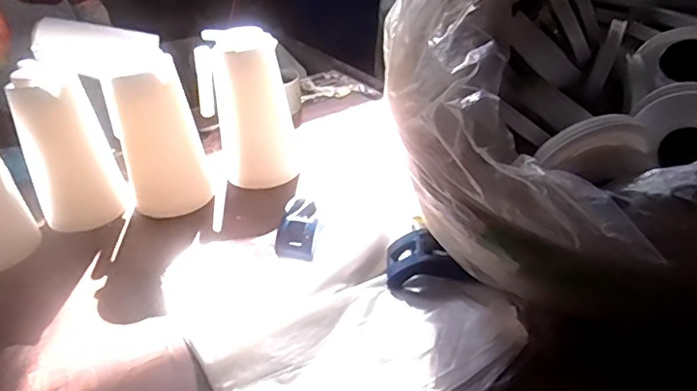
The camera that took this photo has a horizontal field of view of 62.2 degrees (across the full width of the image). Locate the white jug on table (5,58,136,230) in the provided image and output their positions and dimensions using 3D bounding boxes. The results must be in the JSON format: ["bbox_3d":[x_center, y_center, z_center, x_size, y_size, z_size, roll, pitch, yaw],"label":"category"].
[{"bbox_3d":[-0.431,-0.078,0.884,0.126,0.226,0.135,-19,34,-22],"label":"white jug on table"}]

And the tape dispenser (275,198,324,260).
[{"bbox_3d":[-0.067,0.039,0.833,0.061,0.044,0.134,-1,32,6],"label":"tape dispenser"}]

